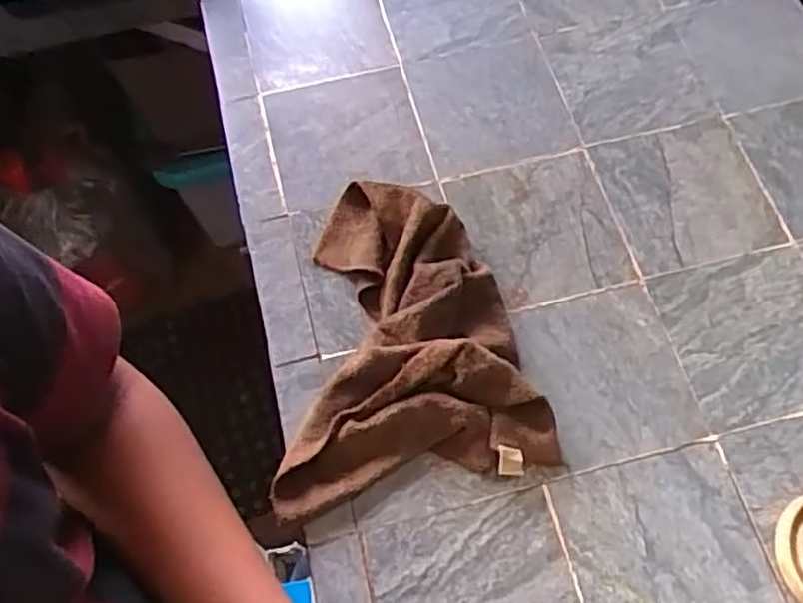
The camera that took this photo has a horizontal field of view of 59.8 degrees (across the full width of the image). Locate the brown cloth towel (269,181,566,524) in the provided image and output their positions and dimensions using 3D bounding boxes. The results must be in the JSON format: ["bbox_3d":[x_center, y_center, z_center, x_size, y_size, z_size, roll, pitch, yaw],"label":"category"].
[{"bbox_3d":[-0.008,0.021,0.590,0.217,0.054,0.270,-10,66,-4],"label":"brown cloth towel"}]

